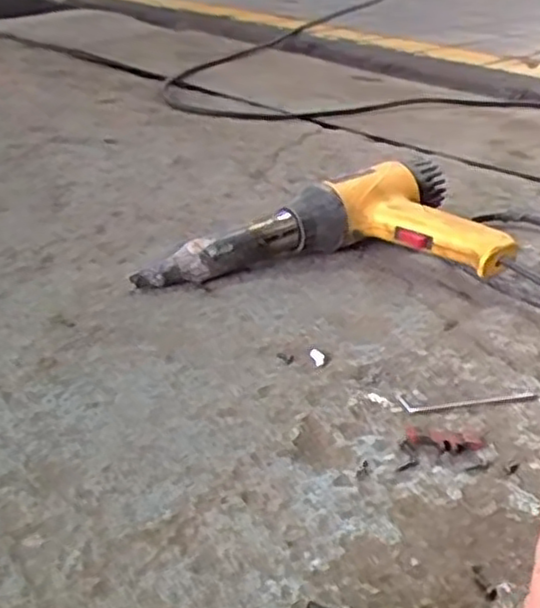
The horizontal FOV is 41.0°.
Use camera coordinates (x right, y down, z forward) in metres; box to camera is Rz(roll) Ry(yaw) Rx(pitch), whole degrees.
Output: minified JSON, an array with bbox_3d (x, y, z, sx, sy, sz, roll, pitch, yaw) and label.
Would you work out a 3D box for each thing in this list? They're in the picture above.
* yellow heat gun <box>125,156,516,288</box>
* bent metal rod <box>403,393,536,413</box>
[{"bbox_3d":[0.036,-0.058,0.584,0.285,0.066,0.142,-5,28,-14],"label":"yellow heat gun"},{"bbox_3d":[0.122,0.058,0.439,0.087,0.004,0.017,-4,28,-13],"label":"bent metal rod"}]

